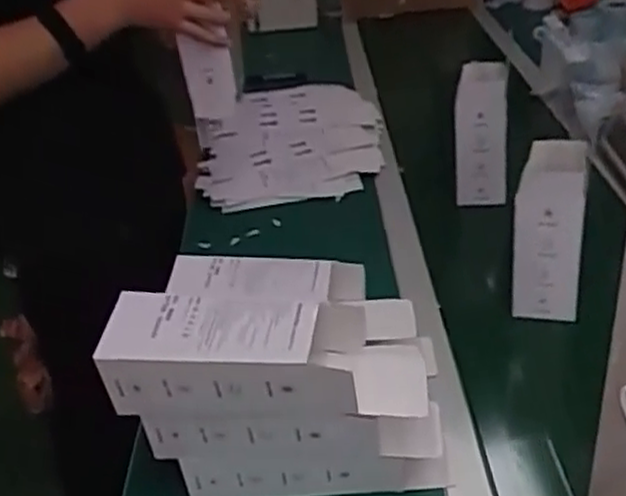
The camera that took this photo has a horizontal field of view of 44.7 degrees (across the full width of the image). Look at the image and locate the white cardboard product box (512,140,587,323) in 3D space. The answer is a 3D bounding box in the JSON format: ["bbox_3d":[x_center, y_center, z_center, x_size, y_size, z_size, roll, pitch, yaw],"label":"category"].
[{"bbox_3d":[0.271,-0.015,0.877,0.070,0.204,0.081,5,31,21],"label":"white cardboard product box"}]

